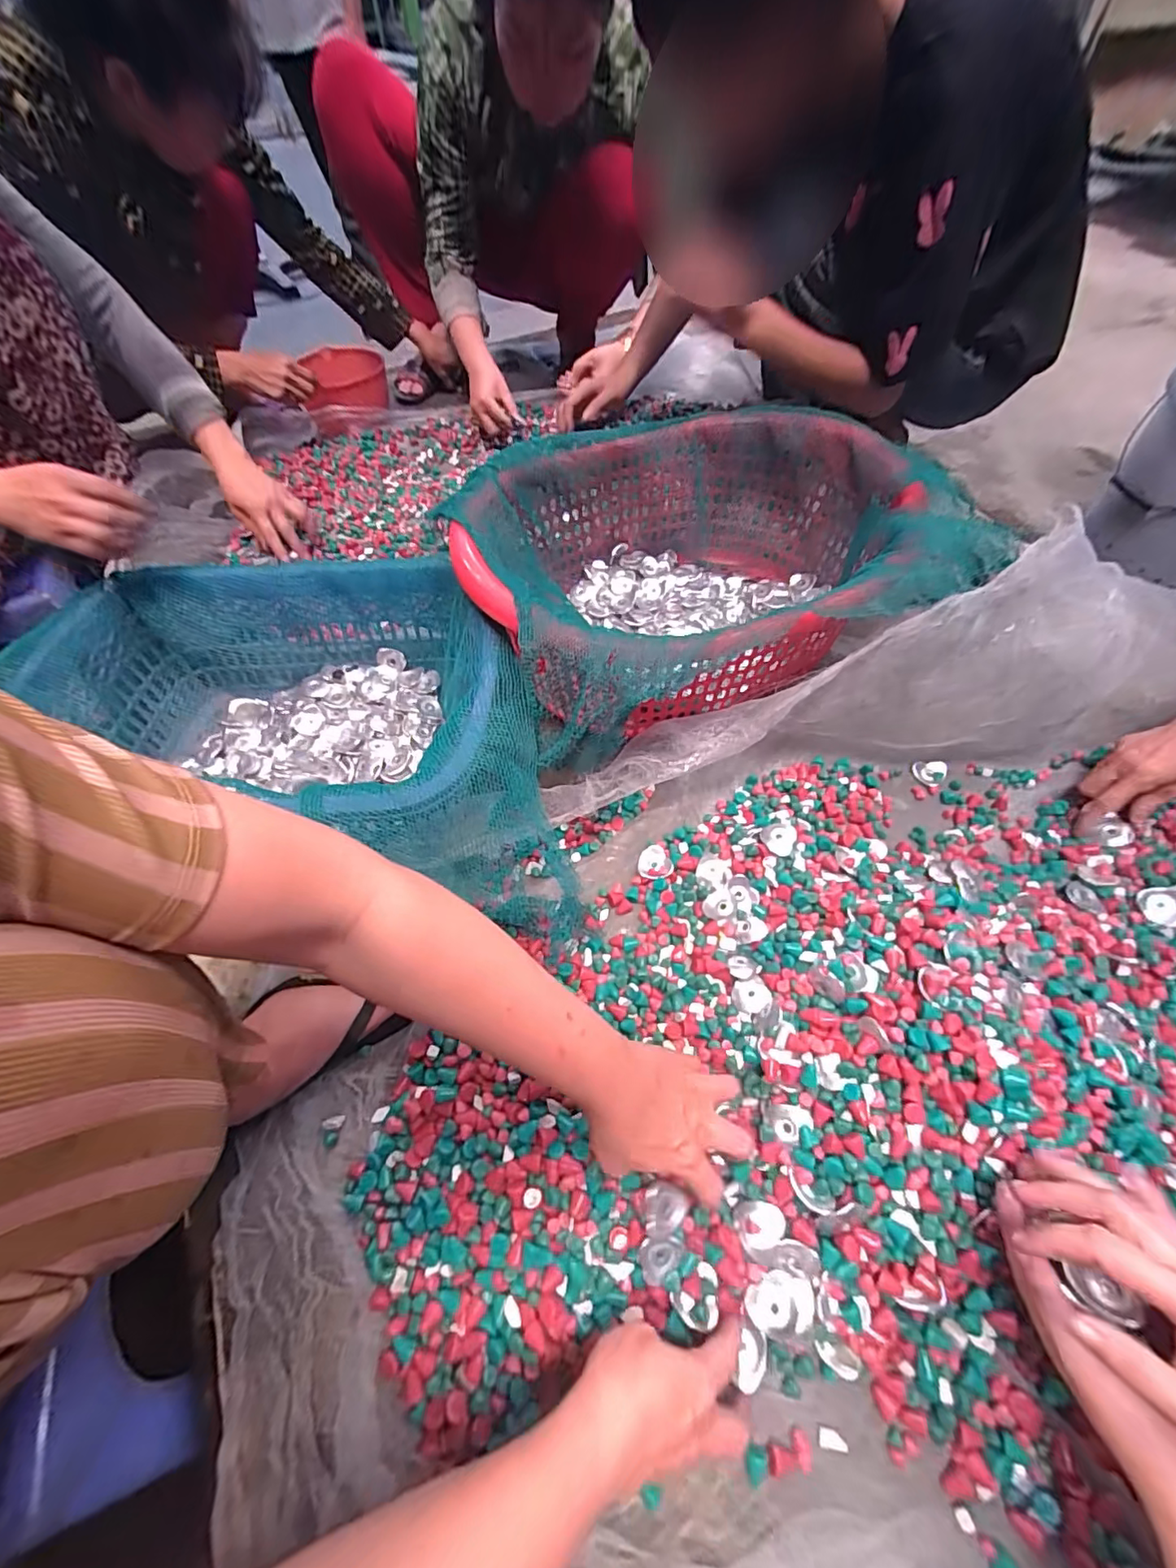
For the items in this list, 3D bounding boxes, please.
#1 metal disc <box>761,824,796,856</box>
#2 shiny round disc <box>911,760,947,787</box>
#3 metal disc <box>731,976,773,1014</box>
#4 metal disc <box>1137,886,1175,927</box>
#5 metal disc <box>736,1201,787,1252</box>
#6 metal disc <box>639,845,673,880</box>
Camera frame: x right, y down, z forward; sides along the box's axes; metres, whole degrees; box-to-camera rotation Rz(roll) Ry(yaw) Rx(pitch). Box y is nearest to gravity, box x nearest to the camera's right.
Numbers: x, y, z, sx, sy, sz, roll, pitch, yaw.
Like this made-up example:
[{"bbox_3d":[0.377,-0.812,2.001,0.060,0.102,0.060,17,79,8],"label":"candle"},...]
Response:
[{"bbox_3d":[0.198,0.055,0.578,0.034,0.007,0.036,-1,56,2],"label":"metal disc"},{"bbox_3d":[0.397,-0.012,0.641,0.037,0.006,0.030,-1,56,3],"label":"shiny round disc"},{"bbox_3d":[0.149,0.194,0.506,0.033,0.011,0.032,-20,46,5],"label":"metal disc"},{"bbox_3d":[0.542,0.115,0.524,0.034,0.004,0.038,-7,61,28],"label":"metal disc"},{"bbox_3d":[0.127,0.324,0.409,0.034,0.006,0.028,6,55,5],"label":"metal disc"},{"bbox_3d":[0.069,0.084,0.579,0.033,0.004,0.035,-3,71,9],"label":"metal disc"}]

